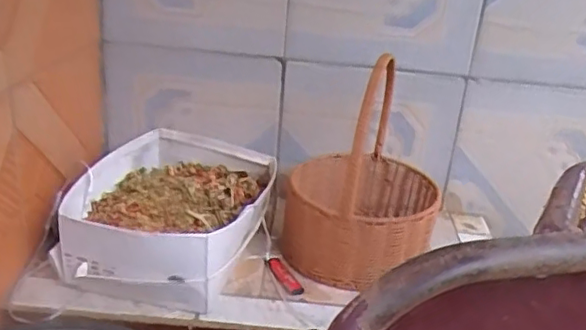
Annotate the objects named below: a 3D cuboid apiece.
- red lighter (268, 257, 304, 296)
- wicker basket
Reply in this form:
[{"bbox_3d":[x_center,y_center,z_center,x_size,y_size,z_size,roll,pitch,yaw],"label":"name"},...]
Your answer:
[{"bbox_3d":[-0.013,0.157,0.866,0.021,0.010,0.082,-10,28,-29],"label":"red lighter"},{"bbox_3d":[0.107,-0.003,0.910,0.218,0.280,0.235,8,25,7],"label":"wicker basket"}]

